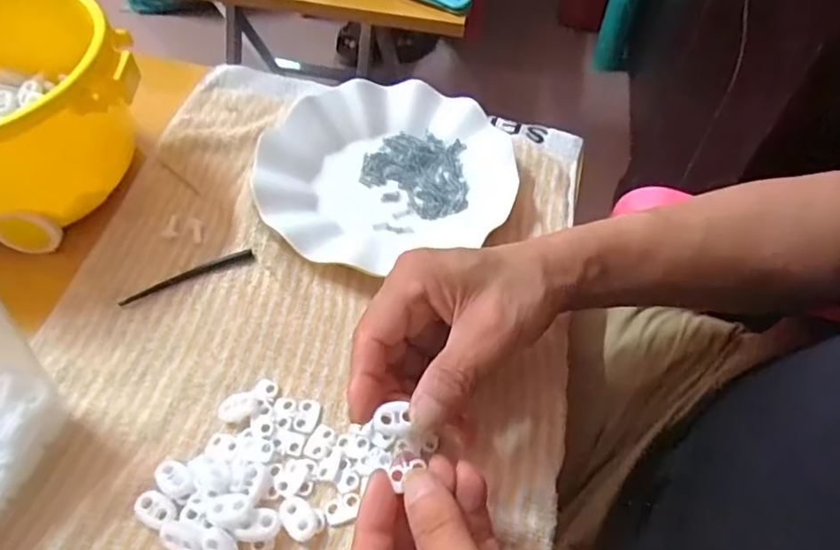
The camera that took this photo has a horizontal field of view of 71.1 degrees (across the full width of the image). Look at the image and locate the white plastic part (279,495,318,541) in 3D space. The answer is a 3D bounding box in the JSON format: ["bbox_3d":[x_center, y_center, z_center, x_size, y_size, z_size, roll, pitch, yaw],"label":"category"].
[{"bbox_3d":[-0.061,0.122,0.295,0.014,0.007,0.023,-33,61,-23],"label":"white plastic part"}]

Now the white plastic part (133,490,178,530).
[{"bbox_3d":[-0.133,0.117,0.294,0.024,0.004,0.014,22,56,13],"label":"white plastic part"}]

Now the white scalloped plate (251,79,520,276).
[{"bbox_3d":[-0.026,-0.079,0.428,0.178,0.025,0.160,-21,57,-16],"label":"white scalloped plate"}]

